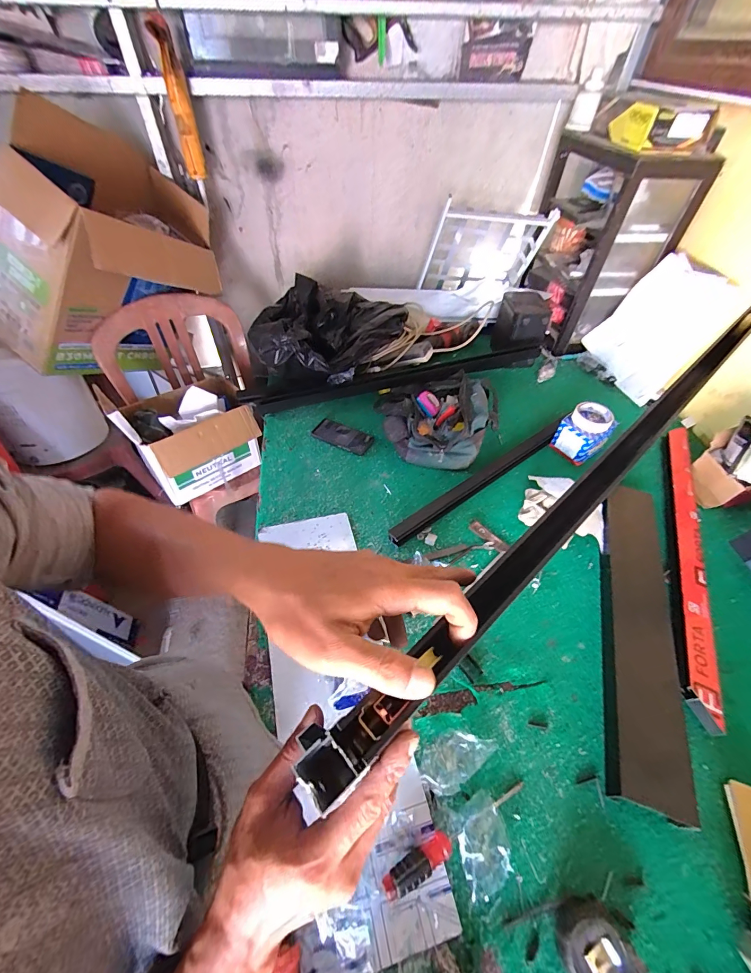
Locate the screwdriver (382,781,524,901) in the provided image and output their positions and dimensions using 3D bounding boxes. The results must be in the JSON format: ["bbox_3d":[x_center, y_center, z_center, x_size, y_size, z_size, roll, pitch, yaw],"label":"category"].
[{"bbox_3d":[0.115,0.475,0.519,0.232,0.036,0.034,-22,55,-19],"label":"screwdriver"}]

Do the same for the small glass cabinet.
[{"bbox_3d":[0.716,-0.787,1.236,0.256,0.482,0.421,-5,51,-7],"label":"small glass cabinet"}]

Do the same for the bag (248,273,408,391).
[{"bbox_3d":[-0.151,-0.498,1.152,0.341,0.183,0.416,31,56,21],"label":"bag"}]

